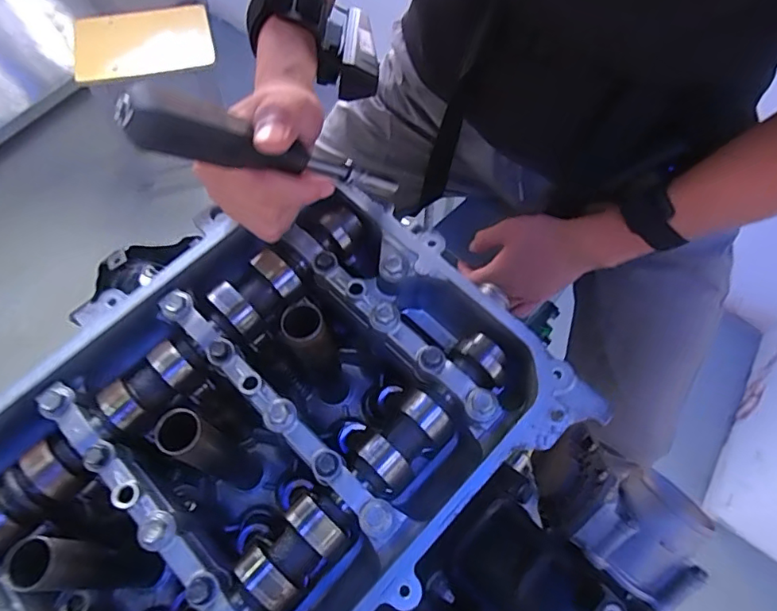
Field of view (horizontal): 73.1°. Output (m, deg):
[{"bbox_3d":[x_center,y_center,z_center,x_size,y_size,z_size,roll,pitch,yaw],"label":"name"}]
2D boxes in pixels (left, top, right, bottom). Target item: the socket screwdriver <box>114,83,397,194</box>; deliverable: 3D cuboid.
[{"bbox_3d":[-0.061,-0.082,0.282,0.163,0.019,0.021,2,54,-51],"label":"socket screwdriver"}]

